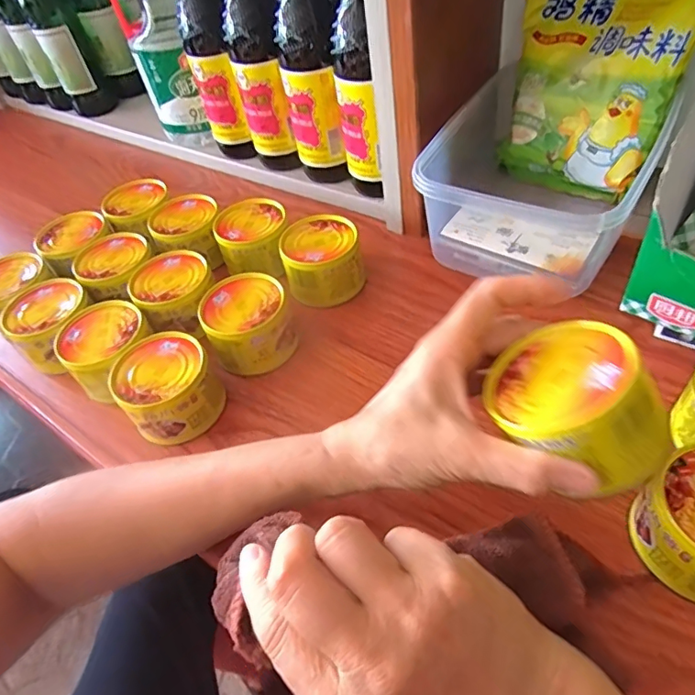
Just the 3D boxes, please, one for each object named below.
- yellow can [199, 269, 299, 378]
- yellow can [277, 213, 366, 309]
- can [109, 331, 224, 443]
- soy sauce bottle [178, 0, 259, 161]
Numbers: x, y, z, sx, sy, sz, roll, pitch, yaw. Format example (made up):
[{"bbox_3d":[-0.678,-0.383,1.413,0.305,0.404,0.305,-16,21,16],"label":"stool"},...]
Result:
[{"bbox_3d":[-0.084,-0.021,0.428,0.070,0.047,0.074,-5,48,5],"label":"yellow can"},{"bbox_3d":[-0.023,-0.079,0.467,0.070,0.048,0.073,-6,48,6],"label":"yellow can"},{"bbox_3d":[-0.136,0.029,0.386,0.068,0.045,0.076,-31,51,-17],"label":"can"},{"bbox_3d":[-0.144,-0.322,0.537,0.059,0.246,0.065,-18,48,-5],"label":"soy sauce bottle"}]

